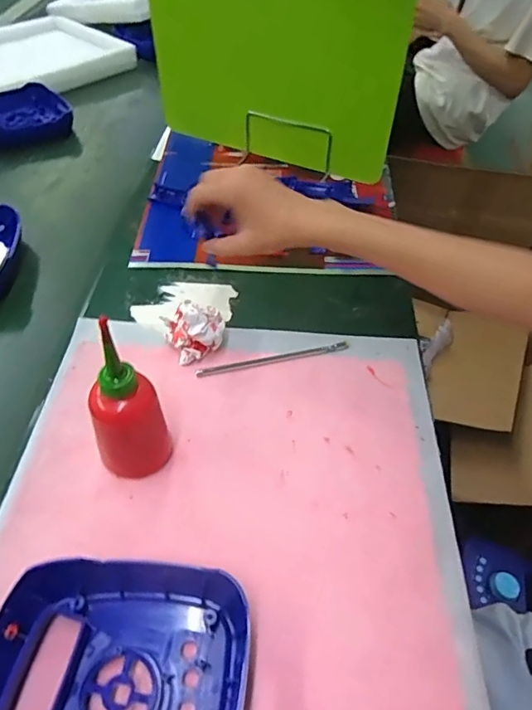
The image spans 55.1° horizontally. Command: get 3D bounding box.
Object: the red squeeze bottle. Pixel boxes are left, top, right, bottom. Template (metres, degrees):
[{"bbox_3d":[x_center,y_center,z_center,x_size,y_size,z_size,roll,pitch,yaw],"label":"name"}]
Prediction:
[{"bbox_3d":[-0.117,0.045,0.431,0.058,0.150,0.051,-14,51,-17],"label":"red squeeze bottle"}]

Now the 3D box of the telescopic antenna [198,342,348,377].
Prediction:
[{"bbox_3d":[0.010,0.004,0.575,0.178,0.004,0.012,-10,50,-14],"label":"telescopic antenna"}]

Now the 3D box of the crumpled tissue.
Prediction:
[{"bbox_3d":[-0.078,-0.029,0.566,0.059,0.056,0.048,-17,52,-19],"label":"crumpled tissue"}]

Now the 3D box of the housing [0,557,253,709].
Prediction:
[{"bbox_3d":[-0.106,0.223,0.346,0.179,0.034,0.172,8,48,2],"label":"housing"}]

